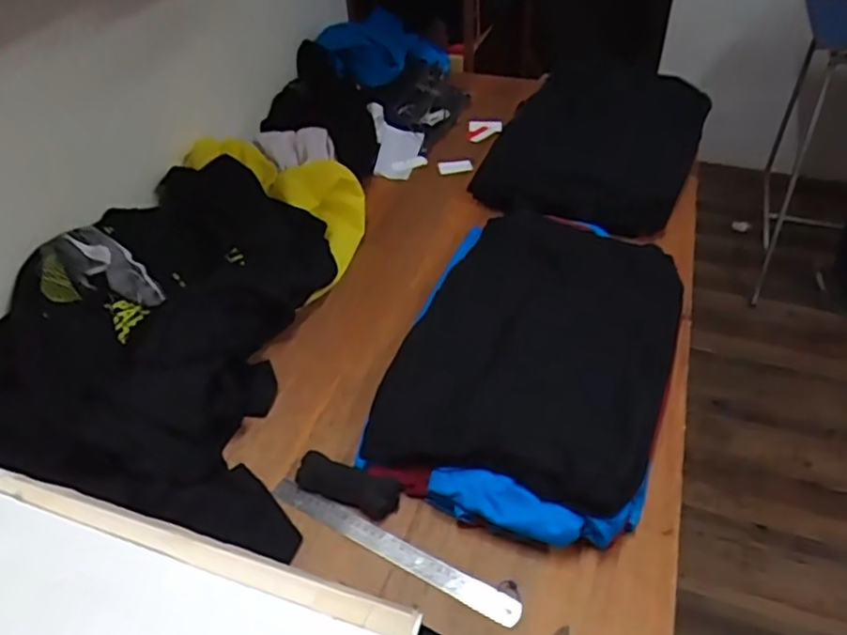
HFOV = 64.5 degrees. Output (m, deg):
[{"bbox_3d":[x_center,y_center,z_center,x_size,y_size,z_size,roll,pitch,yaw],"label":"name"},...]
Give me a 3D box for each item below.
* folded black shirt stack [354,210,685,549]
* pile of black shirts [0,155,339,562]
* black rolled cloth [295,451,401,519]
[{"bbox_3d":[0.160,0.037,0.951,0.361,0.083,0.572,10,44,13],"label":"folded black shirt stack"},{"bbox_3d":[-0.374,0.008,0.930,0.436,0.163,0.611,-4,42,-2],"label":"pile of black shirts"},{"bbox_3d":[-0.092,0.203,0.818,0.125,0.027,0.044,13,44,16],"label":"black rolled cloth"}]

